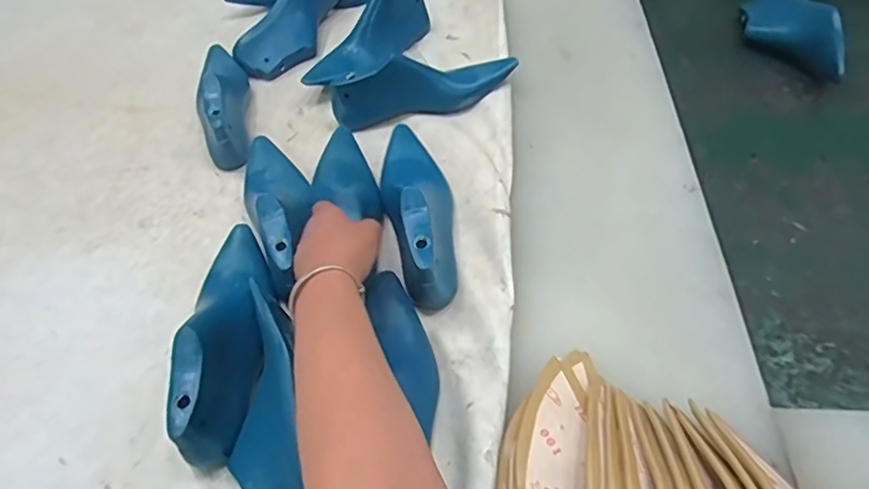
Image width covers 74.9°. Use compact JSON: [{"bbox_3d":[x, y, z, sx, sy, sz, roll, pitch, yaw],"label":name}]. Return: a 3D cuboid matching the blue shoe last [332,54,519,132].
[{"bbox_3d":[-0.008,-0.212,0.776,0.256,0.081,0.066,-21,52,-10],"label":"blue shoe last"}]

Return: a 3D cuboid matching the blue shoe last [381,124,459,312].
[{"bbox_3d":[-0.020,-0.054,0.616,0.079,0.079,0.266,-5,51,3],"label":"blue shoe last"}]

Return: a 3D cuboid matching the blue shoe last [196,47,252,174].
[{"bbox_3d":[-0.299,-0.215,0.807,0.056,0.090,0.273,-15,51,-5],"label":"blue shoe last"}]

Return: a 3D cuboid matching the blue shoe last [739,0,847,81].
[{"bbox_3d":[0.531,-0.320,0.844,0.071,0.078,0.218,-1,51,6],"label":"blue shoe last"}]

